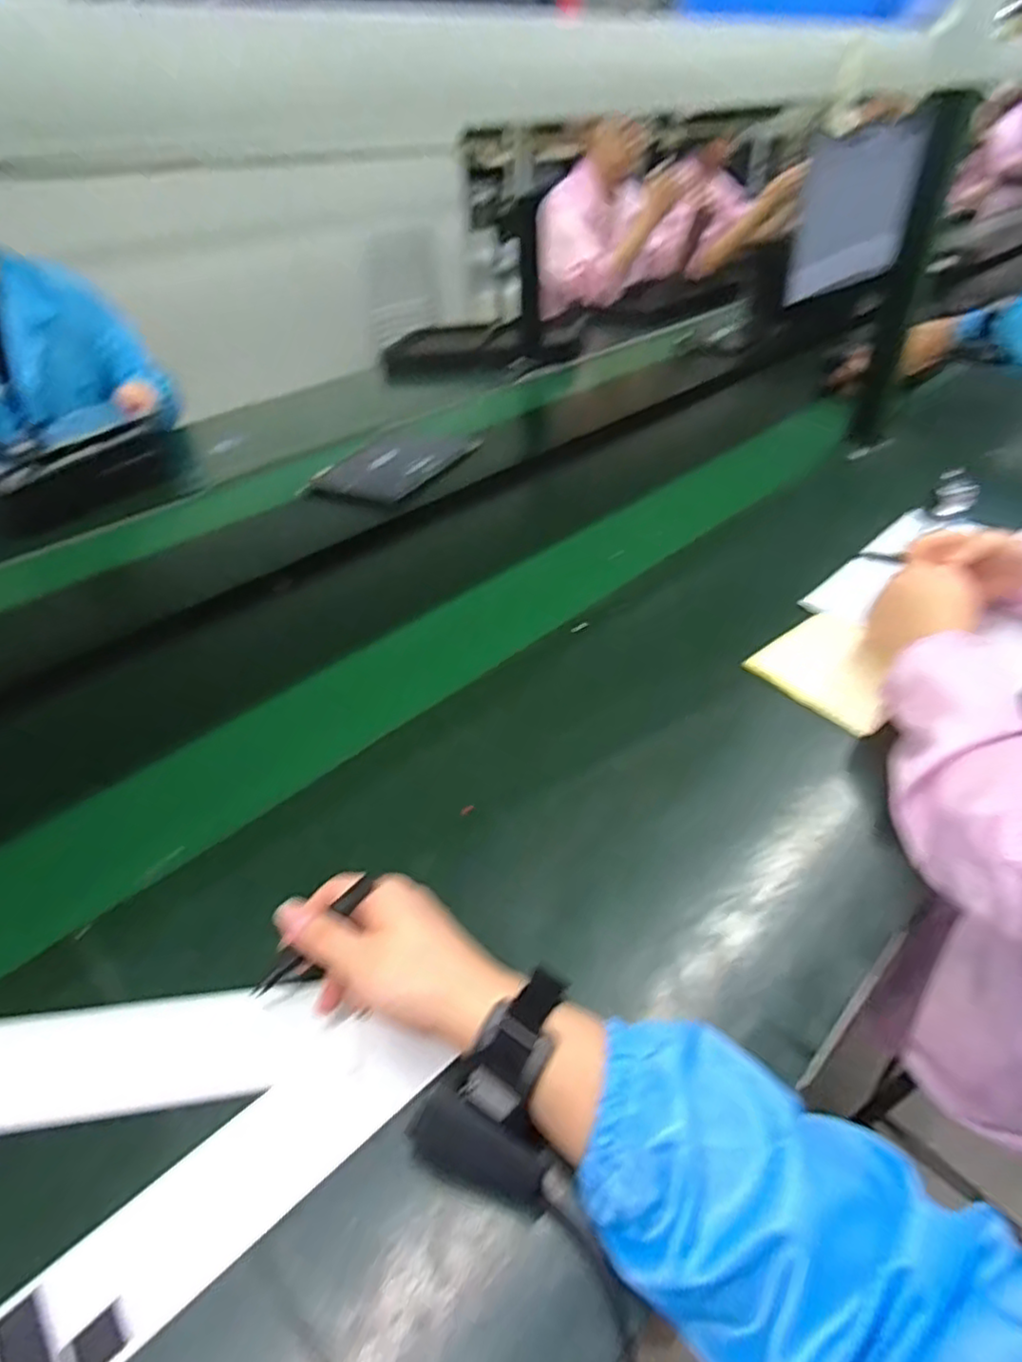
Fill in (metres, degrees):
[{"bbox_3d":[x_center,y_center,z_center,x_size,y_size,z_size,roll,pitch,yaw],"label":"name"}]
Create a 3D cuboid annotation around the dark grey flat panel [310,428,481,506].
[{"bbox_3d":[-0.181,-0.347,1.085,0.177,0.018,0.243,12,43,18],"label":"dark grey flat panel"}]

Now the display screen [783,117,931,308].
[{"bbox_3d":[0.629,-0.857,1.259,0.200,0.259,0.029,23,31,38],"label":"display screen"}]

